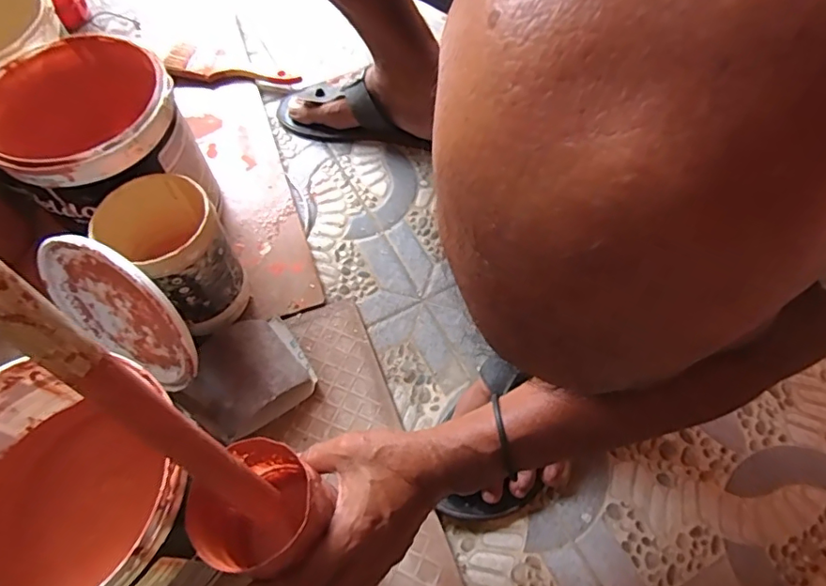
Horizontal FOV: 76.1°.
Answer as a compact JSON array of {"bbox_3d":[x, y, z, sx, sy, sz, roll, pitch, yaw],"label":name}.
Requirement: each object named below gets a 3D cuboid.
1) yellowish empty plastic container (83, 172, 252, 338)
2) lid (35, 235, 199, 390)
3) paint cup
[{"bbox_3d":[-0.237,-0.037,0.548,0.111,0.147,0.095,33,65,16],"label":"yellowish empty plastic container"},{"bbox_3d":[-0.281,0.025,0.507,0.174,0.183,0.014,40,48,-4],"label":"lid"},{"bbox_3d":[-0.103,0.155,0.377,0.078,0.071,0.083,0,61,-1],"label":"paint cup"}]

